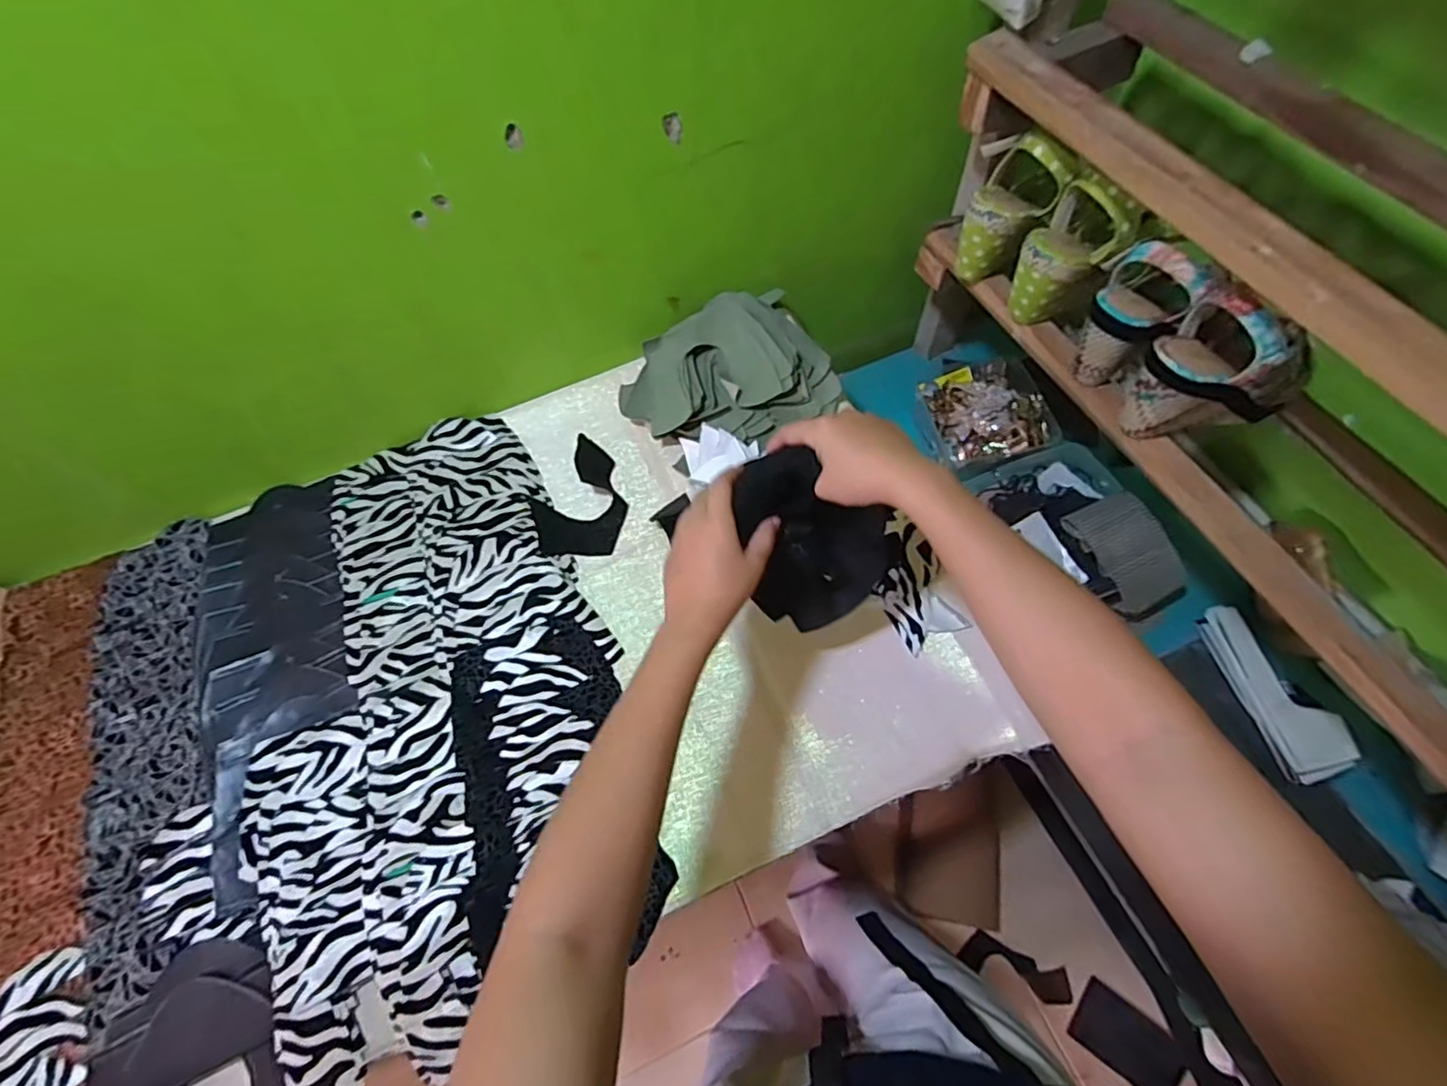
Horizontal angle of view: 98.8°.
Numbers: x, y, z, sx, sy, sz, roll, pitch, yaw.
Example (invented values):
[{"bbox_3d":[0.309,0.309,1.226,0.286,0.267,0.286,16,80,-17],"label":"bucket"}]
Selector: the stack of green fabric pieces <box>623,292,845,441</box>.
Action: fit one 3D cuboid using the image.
[{"bbox_3d":[-0.006,-0.209,0.753,0.233,0.089,0.199,-26,64,-10],"label":"stack of green fabric pieces"}]

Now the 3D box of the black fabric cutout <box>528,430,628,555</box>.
[{"bbox_3d":[-0.171,-0.050,0.718,0.103,0.031,0.140,-18,63,-7],"label":"black fabric cutout"}]

